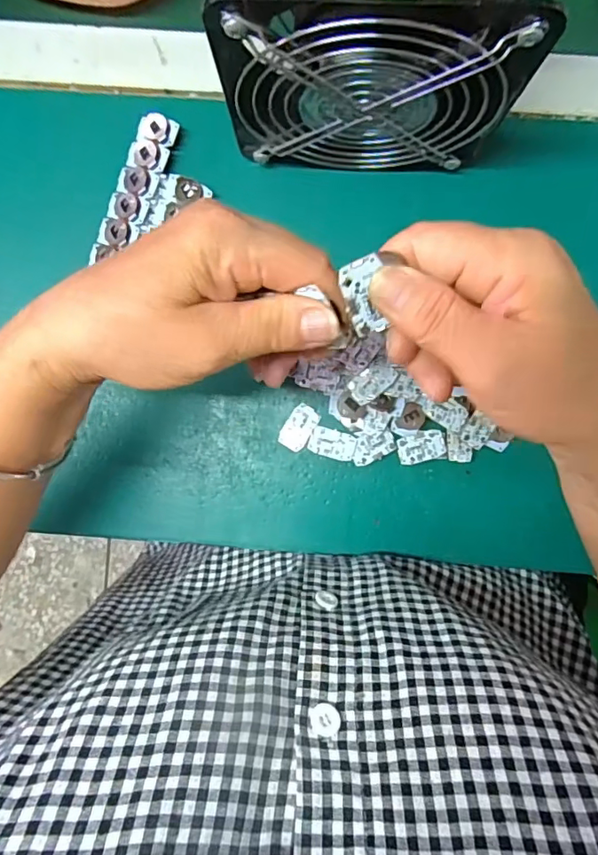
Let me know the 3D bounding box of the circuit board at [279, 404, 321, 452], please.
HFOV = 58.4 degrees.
[{"bbox_3d":[0.000,0.000,0.355,0.018,0.007,0.030,34,92,1],"label":"circuit board"}]

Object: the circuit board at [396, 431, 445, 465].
[{"bbox_3d":[0.079,0.013,0.347,0.030,0.004,0.018,-17,87,5],"label":"circuit board"}]

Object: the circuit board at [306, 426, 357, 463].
[{"bbox_3d":[0.022,0.011,0.354,0.030,0.004,0.018,15,91,2],"label":"circuit board"}]

